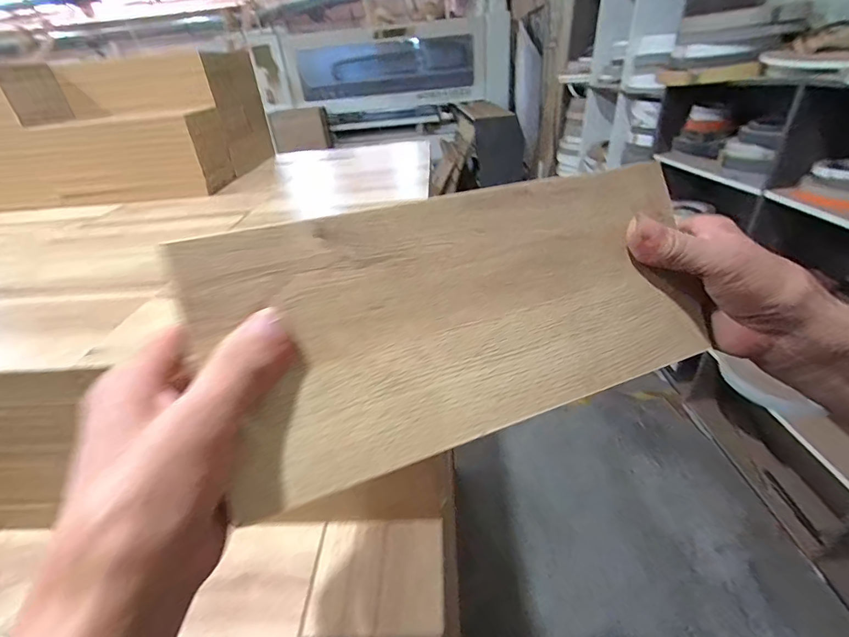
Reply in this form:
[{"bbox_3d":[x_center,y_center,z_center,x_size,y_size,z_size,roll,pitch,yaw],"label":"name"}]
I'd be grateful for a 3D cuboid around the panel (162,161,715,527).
[{"bbox_3d":[0.035,-0.007,0.222,0.285,0.128,0.005,-15,-1,-18],"label":"panel"}]

